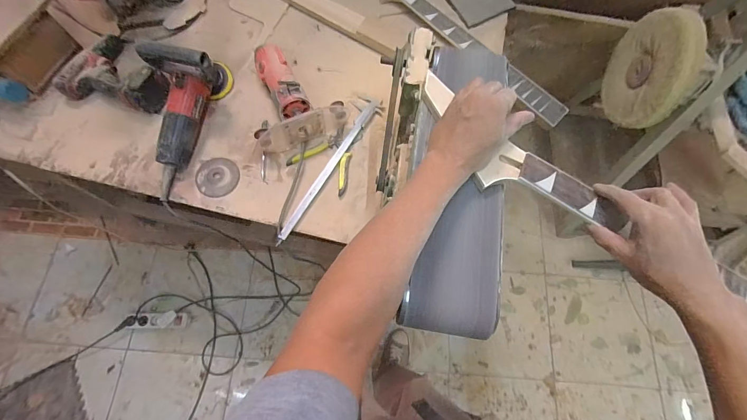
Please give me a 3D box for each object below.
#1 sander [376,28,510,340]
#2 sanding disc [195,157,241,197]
[{"bbox_3d":[0.101,-0.043,0.502,0.179,0.156,0.430,3,71,-1],"label":"sander"},{"bbox_3d":[-0.330,-0.070,0.697,0.084,0.008,0.090,1,71,-2],"label":"sanding disc"}]

